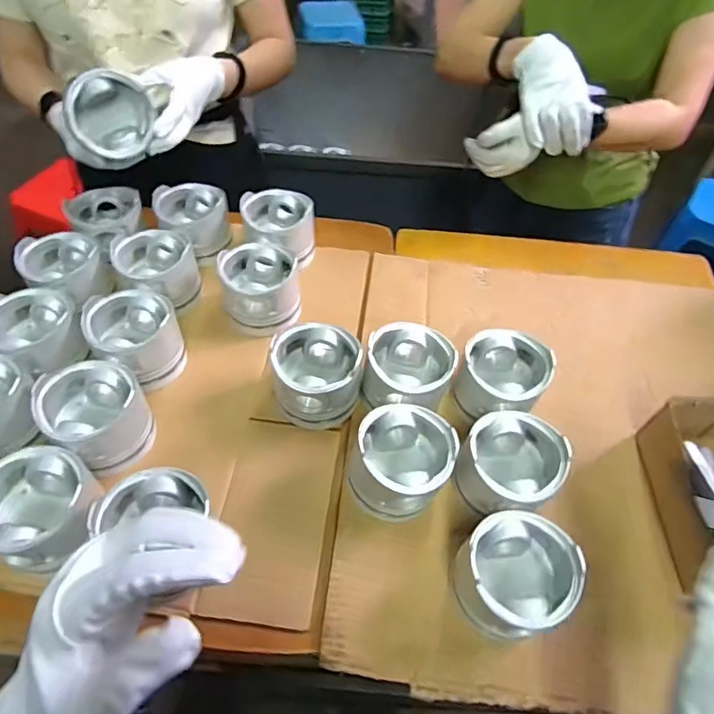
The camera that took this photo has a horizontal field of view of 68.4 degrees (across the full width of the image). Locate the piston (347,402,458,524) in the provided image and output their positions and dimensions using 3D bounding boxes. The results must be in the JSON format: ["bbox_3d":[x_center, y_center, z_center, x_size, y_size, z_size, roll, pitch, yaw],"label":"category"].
[{"bbox_3d":[0.047,0.115,0.574,0.105,0.081,0.102,1,53,-2],"label":"piston"}]

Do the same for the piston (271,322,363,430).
[{"bbox_3d":[-0.047,0.024,0.638,0.104,0.084,0.106,-5,53,-7],"label":"piston"}]

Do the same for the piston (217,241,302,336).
[{"bbox_3d":[-0.132,-0.094,0.722,0.104,0.075,0.104,-12,54,-11],"label":"piston"}]

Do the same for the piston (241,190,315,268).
[{"bbox_3d":[-0.119,-0.194,0.796,0.110,0.076,0.091,15,54,8],"label":"piston"}]

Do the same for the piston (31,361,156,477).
[{"bbox_3d":[-0.291,0.063,0.582,0.116,0.074,0.104,36,59,22],"label":"piston"}]

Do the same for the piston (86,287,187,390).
[{"bbox_3d":[-0.274,-0.024,0.653,0.103,0.071,0.108,-36,62,-26],"label":"piston"}]

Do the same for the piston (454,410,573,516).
[{"bbox_3d":[0.163,0.119,0.569,0.098,0.071,0.104,1,53,-2],"label":"piston"}]

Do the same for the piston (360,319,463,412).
[{"bbox_3d":[0.061,0.020,0.633,0.102,0.070,0.101,1,53,-2],"label":"piston"}]

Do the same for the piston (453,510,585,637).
[{"bbox_3d":[0.149,0.212,0.511,0.106,0.081,0.108,29,57,18],"label":"piston"}]

